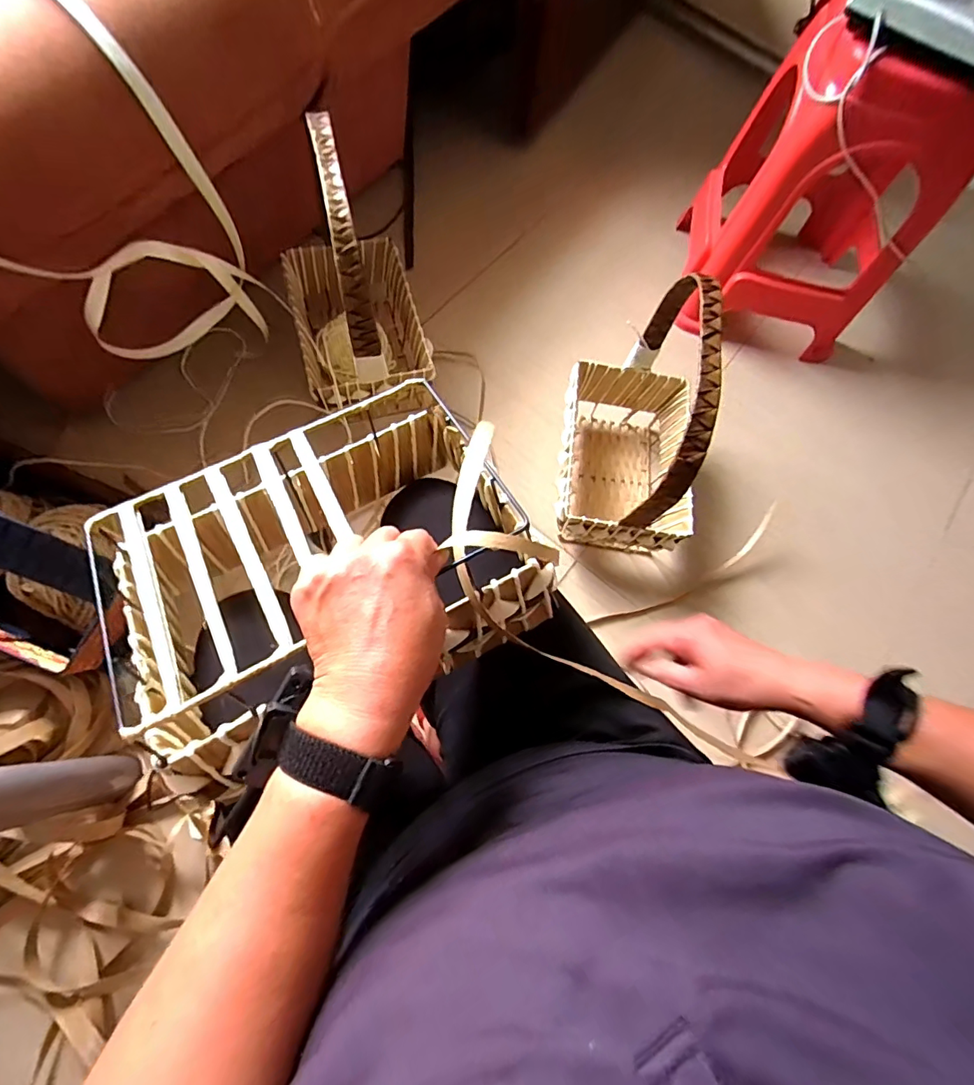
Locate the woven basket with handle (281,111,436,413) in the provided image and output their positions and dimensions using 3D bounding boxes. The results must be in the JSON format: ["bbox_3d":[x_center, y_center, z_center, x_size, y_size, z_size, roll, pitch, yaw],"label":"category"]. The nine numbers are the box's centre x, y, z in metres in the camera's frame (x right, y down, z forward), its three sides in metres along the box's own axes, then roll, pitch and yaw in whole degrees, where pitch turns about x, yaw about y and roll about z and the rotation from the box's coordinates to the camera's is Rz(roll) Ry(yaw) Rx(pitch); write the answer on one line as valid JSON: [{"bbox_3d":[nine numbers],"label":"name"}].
[{"bbox_3d":[-0.249,-0.465,0.896,0.230,0.418,0.383,-16,70,-9],"label":"woven basket with handle"}]

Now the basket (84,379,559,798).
[{"bbox_3d":[-0.127,0.025,0.422,0.308,0.176,0.224,-27,72,-13],"label":"basket"}]

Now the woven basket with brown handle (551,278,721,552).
[{"bbox_3d":[0.259,-0.205,0.840,0.226,0.392,0.357,6,68,-1],"label":"woven basket with brown handle"}]

